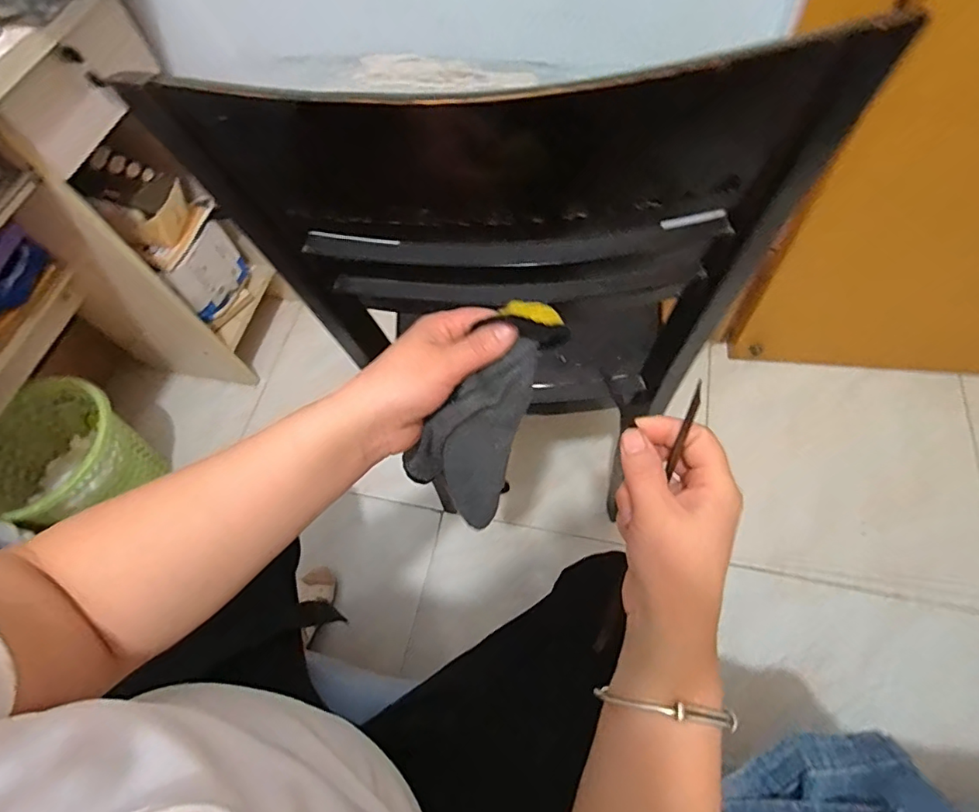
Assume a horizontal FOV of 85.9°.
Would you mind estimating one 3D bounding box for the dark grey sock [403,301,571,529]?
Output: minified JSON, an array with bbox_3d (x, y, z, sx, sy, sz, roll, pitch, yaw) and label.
[{"bbox_3d":[-0.009,0.014,0.368,0.067,0.188,0.059,35,30,20],"label":"dark grey sock"}]

